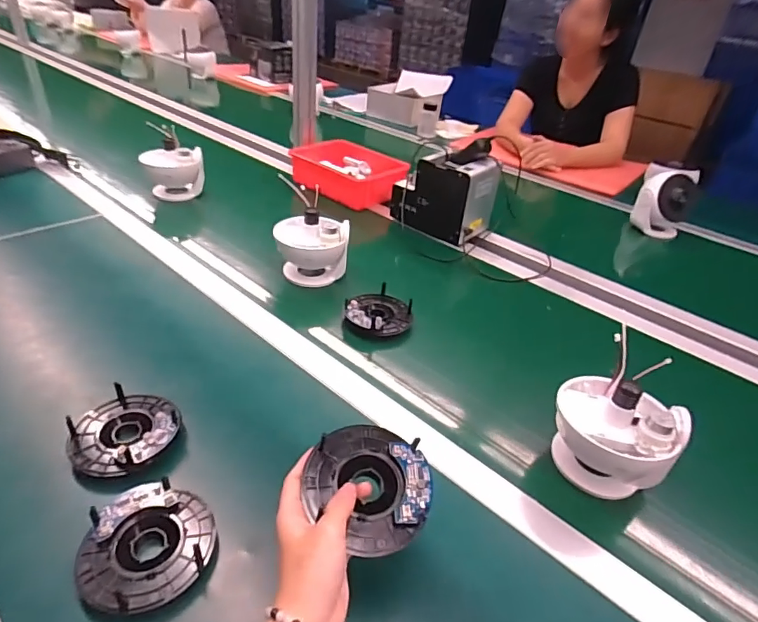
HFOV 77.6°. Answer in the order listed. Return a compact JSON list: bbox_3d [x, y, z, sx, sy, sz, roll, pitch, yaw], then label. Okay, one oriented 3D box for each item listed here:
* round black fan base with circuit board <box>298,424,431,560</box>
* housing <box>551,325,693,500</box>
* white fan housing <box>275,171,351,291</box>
[{"bbox_3d":[-0.008,0.138,0.378,0.096,0.027,0.097,4,36,-3],"label":"round black fan base with circuit board"},{"bbox_3d":[0.245,0.114,0.484,0.122,0.115,0.115,-27,47,-37],"label":"housing"},{"bbox_3d":[-0.112,-0.127,0.785,0.110,0.119,0.132,-2,36,-10],"label":"white fan housing"}]

